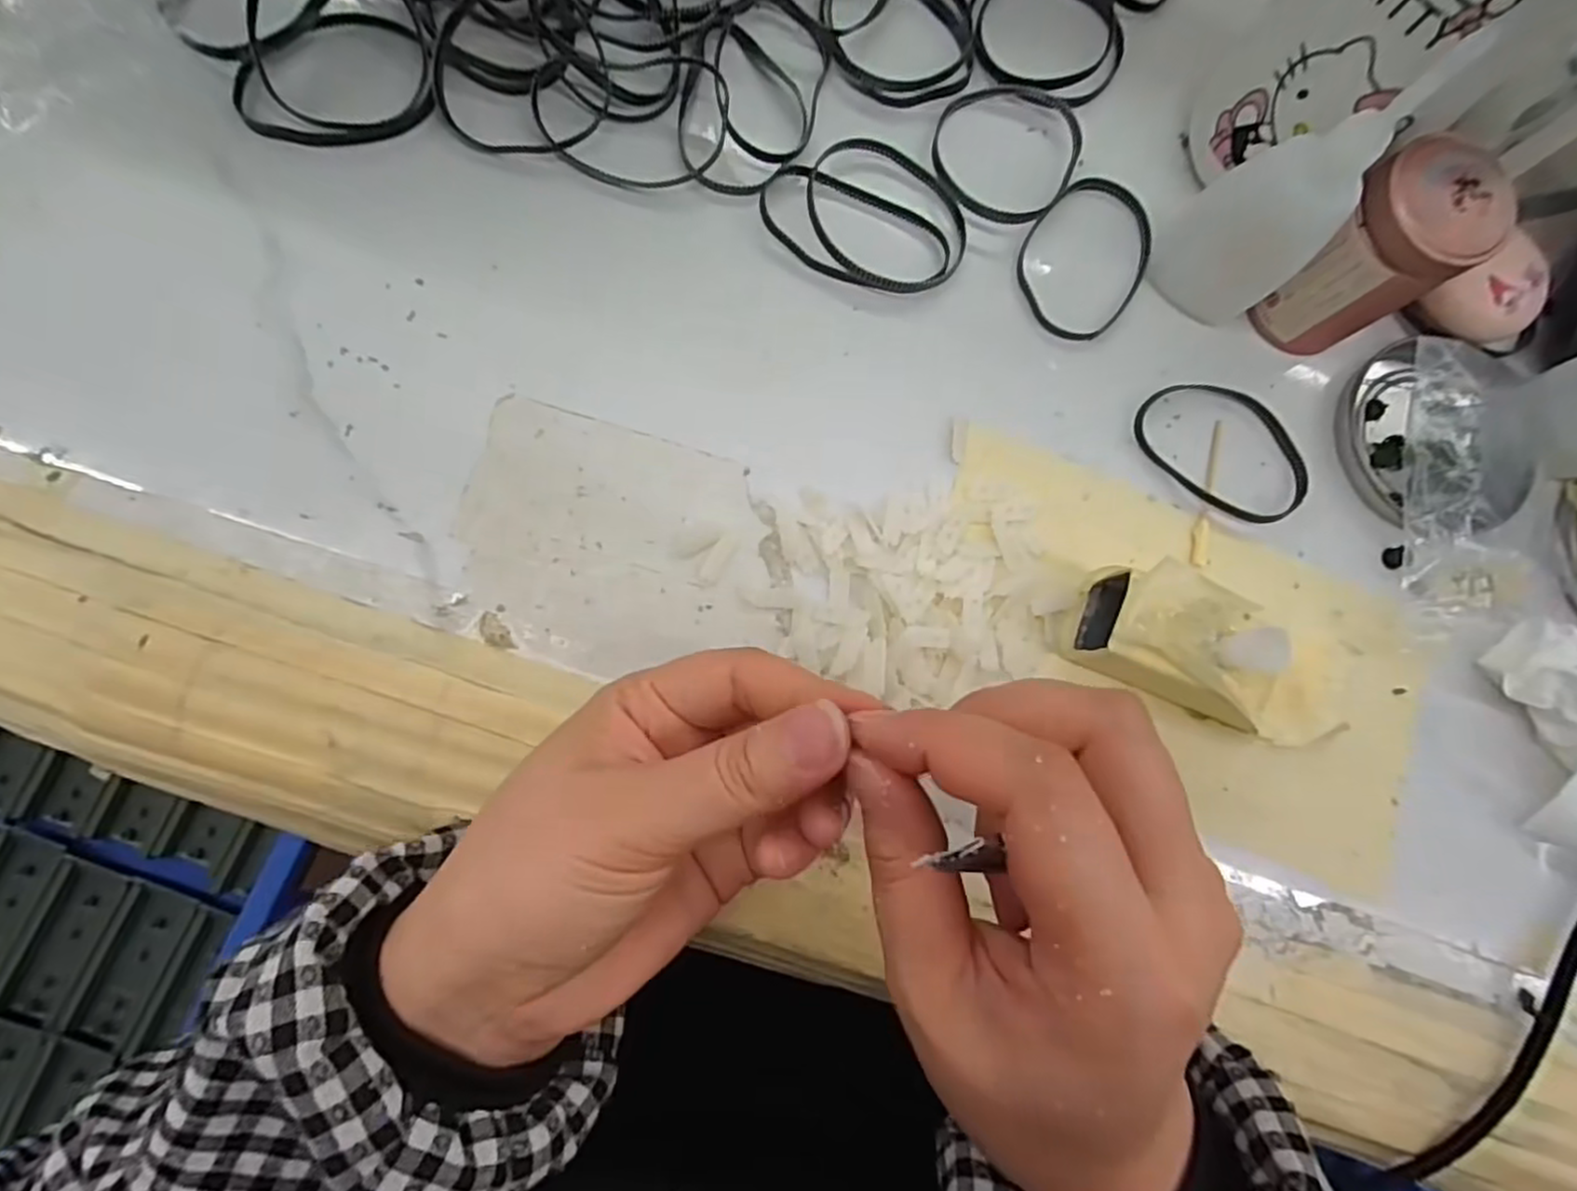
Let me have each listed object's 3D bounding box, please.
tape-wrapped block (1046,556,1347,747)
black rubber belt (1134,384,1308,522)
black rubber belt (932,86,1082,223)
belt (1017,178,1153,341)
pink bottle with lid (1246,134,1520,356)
[{"bbox_3d":[0.139,0.020,0.249,0.081,0.038,0.036,30,81,-2],"label":"tape-wrapped block"},{"bbox_3d":[0.169,-0.058,0.281,0.070,0.005,0.048,41,81,0],"label":"black rubber belt"},{"bbox_3d":[0.086,-0.176,0.284,0.056,0.005,0.066,23,81,-3],"label":"black rubber belt"},{"bbox_3d":[0.117,-0.133,0.283,0.049,0.005,0.069,39,81,-1],"label":"belt"},{"bbox_3d":[0.207,-0.122,0.263,0.044,0.065,0.038,29,81,-2],"label":"pink bottle with lid"}]

